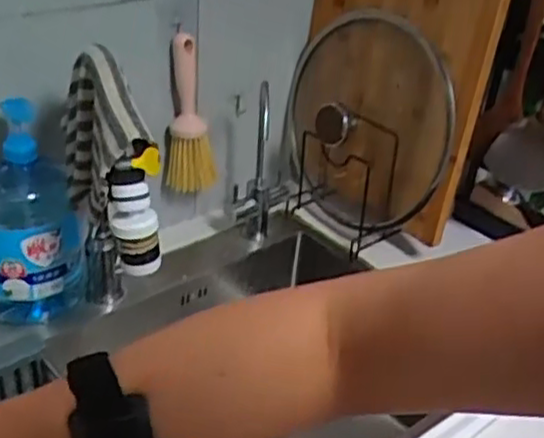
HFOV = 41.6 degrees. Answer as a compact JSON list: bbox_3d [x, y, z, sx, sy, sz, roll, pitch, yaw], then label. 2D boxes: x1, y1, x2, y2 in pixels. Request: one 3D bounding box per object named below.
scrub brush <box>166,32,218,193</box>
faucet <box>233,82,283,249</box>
[{"bbox_3d":[-0.108,-0.139,0.979,0.070,0.213,0.056,1,33,-6],"label":"scrub brush"},{"bbox_3d":[-0.015,-0.073,1.024,0.069,0.253,0.128,4,33,-2],"label":"faucet"}]

